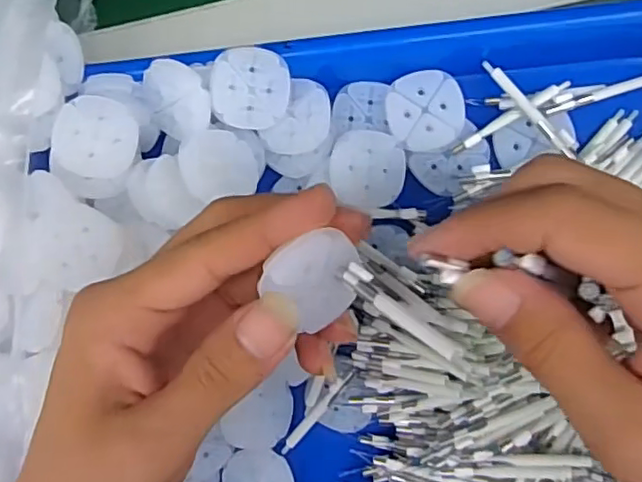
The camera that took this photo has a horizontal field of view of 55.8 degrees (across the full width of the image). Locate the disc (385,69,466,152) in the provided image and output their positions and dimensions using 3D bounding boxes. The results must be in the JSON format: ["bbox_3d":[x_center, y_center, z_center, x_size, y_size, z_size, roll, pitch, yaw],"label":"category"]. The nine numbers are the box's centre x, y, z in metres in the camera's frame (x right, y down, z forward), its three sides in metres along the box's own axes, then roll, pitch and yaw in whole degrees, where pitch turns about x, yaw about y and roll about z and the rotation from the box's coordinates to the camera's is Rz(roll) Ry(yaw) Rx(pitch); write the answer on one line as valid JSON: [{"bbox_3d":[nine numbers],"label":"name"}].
[{"bbox_3d":[0.049,-0.060,0.285,0.035,0.009,0.036,0,91,6],"label":"disc"}]

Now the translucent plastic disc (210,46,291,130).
[{"bbox_3d":[-0.032,-0.069,0.274,0.035,0.004,0.035,-6,114,-13],"label":"translucent plastic disc"}]

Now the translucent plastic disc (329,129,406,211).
[{"bbox_3d":[0.022,-0.034,0.284,0.035,0.004,0.035,-1,96,-9],"label":"translucent plastic disc"}]

